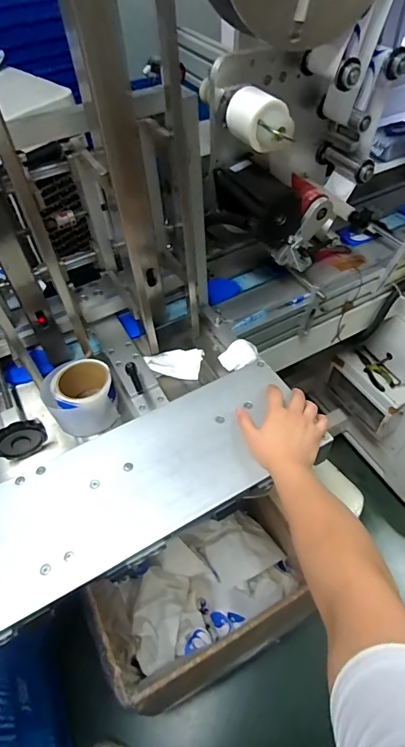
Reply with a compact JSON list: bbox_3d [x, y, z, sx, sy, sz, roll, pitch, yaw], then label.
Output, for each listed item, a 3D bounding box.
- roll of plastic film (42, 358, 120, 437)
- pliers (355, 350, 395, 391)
[{"bbox_3d":[-0.199,0.036,0.671,0.105,0.073,0.112,-2,51,2],"label":"roll of plastic film"},{"bbox_3d":[0.489,-0.014,1.188,0.046,0.032,0.164,-18,52,-11],"label":"pliers"}]

